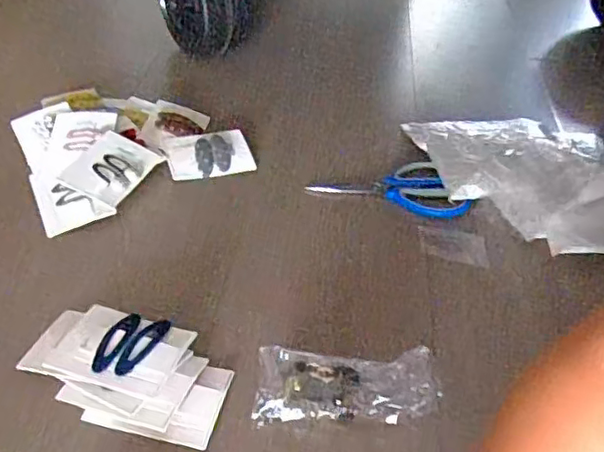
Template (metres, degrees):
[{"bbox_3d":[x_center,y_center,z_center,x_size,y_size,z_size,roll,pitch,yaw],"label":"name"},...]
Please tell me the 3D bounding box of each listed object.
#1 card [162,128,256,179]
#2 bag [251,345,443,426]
[{"bbox_3d":[-0.116,-0.093,0.753,0.102,0.009,0.077,-11,44,-16],"label":"card"},{"bbox_3d":[0.036,0.132,0.494,0.143,0.035,0.058,3,42,-1],"label":"bag"}]

